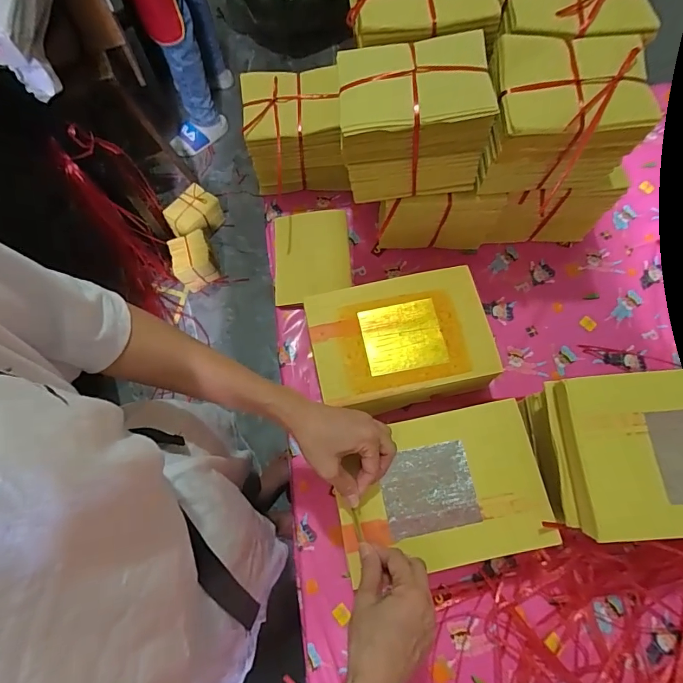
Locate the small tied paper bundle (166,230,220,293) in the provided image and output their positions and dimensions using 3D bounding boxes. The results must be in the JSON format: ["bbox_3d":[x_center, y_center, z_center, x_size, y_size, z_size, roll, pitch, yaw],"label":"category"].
[{"bbox_3d":[-0.506,-0.274,1.456,0.140,0.163,0.129,-23,73,-7],"label":"small tied paper bundle"}]

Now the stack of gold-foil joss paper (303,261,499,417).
[{"bbox_3d":[0.078,0.008,0.586,0.229,0.088,0.169,-12,72,-3],"label":"stack of gold-foil joss paper"}]

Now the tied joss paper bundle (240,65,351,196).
[{"bbox_3d":[-0.062,-0.321,0.663,0.161,0.135,0.118,-1,72,0],"label":"tied joss paper bundle"}]

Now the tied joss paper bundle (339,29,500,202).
[{"bbox_3d":[0.080,-0.264,0.505,0.164,0.135,0.113,-3,72,0],"label":"tied joss paper bundle"}]

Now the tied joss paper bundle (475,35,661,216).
[{"bbox_3d":[0.248,-0.262,0.509,0.166,0.137,0.115,-6,72,-1],"label":"tied joss paper bundle"}]

